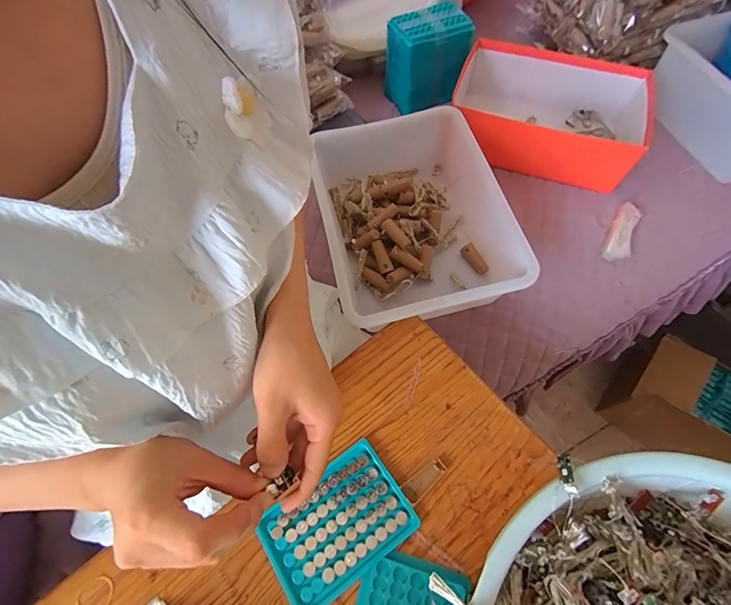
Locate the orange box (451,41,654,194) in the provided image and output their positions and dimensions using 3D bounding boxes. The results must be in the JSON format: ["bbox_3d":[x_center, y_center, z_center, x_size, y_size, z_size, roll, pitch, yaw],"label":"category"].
[{"bbox_3d":[0.308,-0.323,0.634,0.305,0.098,0.217,23,67,12],"label":"orange box"}]

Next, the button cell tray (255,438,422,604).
[{"bbox_3d":[-0.027,0.212,0.347,0.132,0.009,0.094,-33,67,-14],"label":"button cell tray"}]

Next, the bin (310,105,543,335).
[{"bbox_3d":[0.062,-0.140,0.557,0.242,0.108,0.364,-12,64,-4],"label":"bin"}]

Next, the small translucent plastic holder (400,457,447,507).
[{"bbox_3d":[0.059,0.178,0.363,0.049,0.008,0.020,-34,67,-14],"label":"small translucent plastic holder"}]

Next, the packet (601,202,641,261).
[{"bbox_3d":[0.410,-0.112,0.577,0.035,0.008,0.108,26,78,17],"label":"packet"}]

